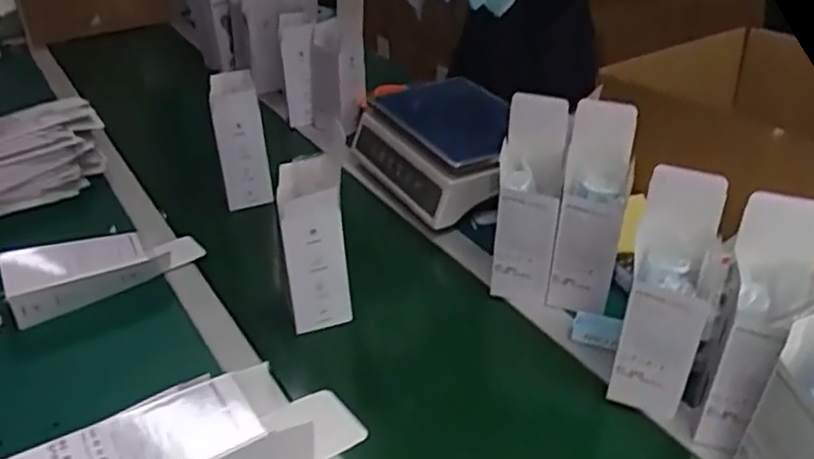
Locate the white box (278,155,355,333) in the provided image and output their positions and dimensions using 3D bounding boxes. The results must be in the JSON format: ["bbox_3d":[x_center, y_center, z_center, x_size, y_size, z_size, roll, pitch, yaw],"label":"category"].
[{"bbox_3d":[-0.109,0.019,0.833,0.070,0.195,0.089,-5,35,-6],"label":"white box"}]

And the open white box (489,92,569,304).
[{"bbox_3d":[0.147,-0.034,0.853,0.069,0.240,0.080,7,35,11],"label":"open white box"}]

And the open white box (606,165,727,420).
[{"bbox_3d":[0.262,0.066,0.700,0.080,0.242,0.077,12,36,18],"label":"open white box"}]

